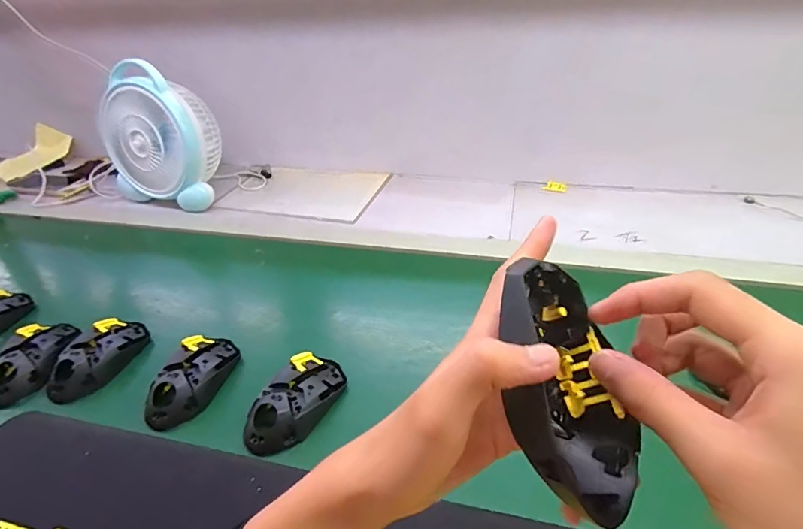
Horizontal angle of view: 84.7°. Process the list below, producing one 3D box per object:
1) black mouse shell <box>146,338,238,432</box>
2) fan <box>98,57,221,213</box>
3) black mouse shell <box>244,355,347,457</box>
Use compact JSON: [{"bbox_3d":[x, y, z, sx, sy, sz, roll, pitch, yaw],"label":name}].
[{"bbox_3d":[-0.227,0.127,0.484,0.067,0.045,0.120,7,36,13],"label":"black mouse shell"},{"bbox_3d":[-0.459,-0.239,0.831,0.220,0.232,0.110,13,38,21],"label":"fan"},{"bbox_3d":[-0.103,0.140,0.448,0.062,0.042,0.116,17,39,26],"label":"black mouse shell"}]

